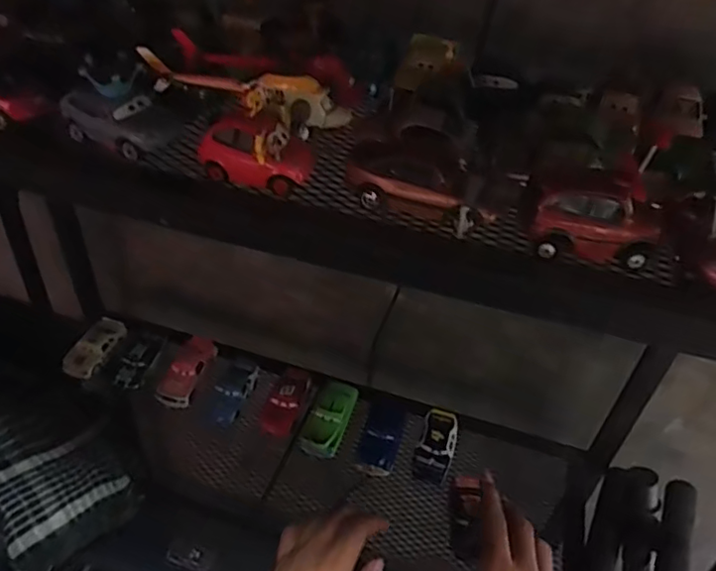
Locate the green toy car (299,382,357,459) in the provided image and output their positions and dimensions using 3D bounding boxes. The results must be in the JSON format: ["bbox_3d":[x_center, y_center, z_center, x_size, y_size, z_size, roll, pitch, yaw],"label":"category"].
[{"bbox_3d":[-0.028,0.126,0.574,0.040,0.030,0.075,16,41,12],"label":"green toy car"}]

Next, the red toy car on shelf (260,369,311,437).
[{"bbox_3d":[-0.071,0.113,0.585,0.031,0.022,0.077,12,41,8],"label":"red toy car on shelf"}]

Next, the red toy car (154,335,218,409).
[{"bbox_3d":[-0.175,0.086,0.609,0.034,0.027,0.084,13,41,8],"label":"red toy car"}]

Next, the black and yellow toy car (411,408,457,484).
[{"bbox_3d":[0.075,0.149,0.560,0.034,0.016,0.073,15,54,11],"label":"black and yellow toy car"}]

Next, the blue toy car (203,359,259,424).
[{"bbox_3d":[-0.126,0.106,0.592,0.034,0.021,0.069,13,41,9],"label":"blue toy car"}]

